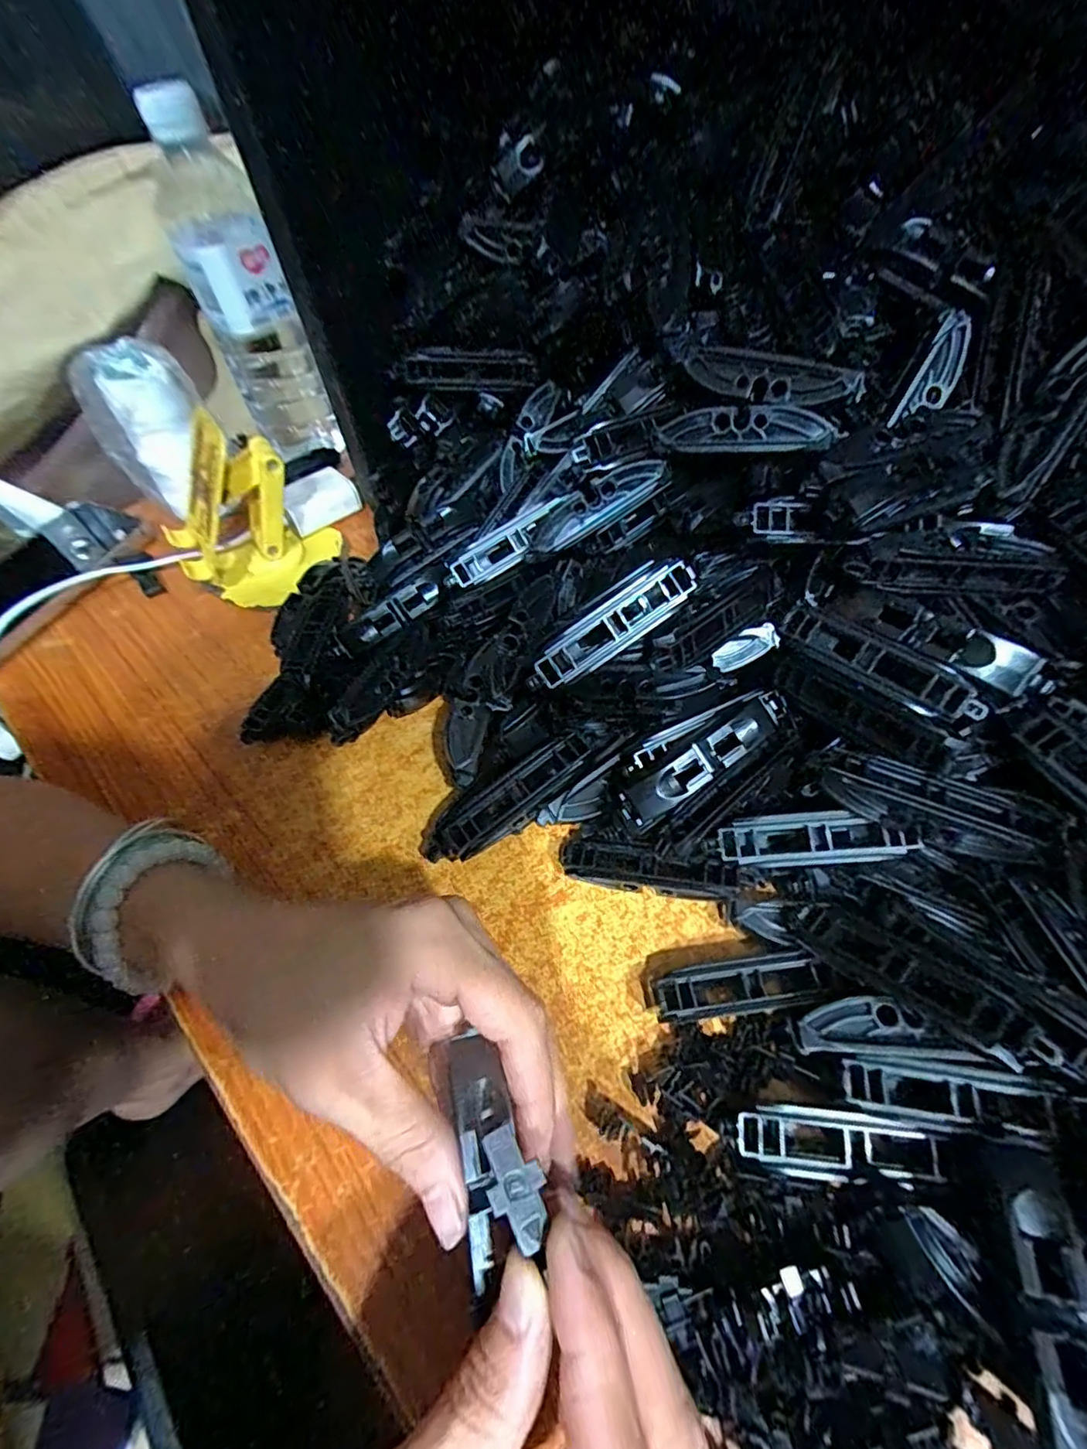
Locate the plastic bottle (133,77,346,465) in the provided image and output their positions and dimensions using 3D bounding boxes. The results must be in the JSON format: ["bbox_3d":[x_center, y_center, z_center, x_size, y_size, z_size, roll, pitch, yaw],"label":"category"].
[{"bbox_3d":[-0.211,-0.300,0.414,0.059,0.204,0.074,-22,56,-11],"label":"plastic bottle"}]

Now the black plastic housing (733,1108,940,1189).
[{"bbox_3d":[0.098,0.143,0.196,0.062,0.014,0.019,1,55,6],"label":"black plastic housing"}]

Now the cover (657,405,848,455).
[{"bbox_3d":[0.090,-0.131,0.257,0.074,0.019,0.004,8,13,17],"label":"cover"}]

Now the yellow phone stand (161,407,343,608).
[{"bbox_3d":[-0.200,-0.134,0.371,0.099,0.093,0.075,-5,55,1],"label":"yellow phone stand"}]

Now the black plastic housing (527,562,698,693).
[{"bbox_3d":[0.028,-0.039,0.239,0.077,0.015,0.016,-36,58,0],"label":"black plastic housing"}]

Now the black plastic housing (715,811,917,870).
[{"bbox_3d":[0.105,0.046,0.227,0.069,0.017,0.019,-2,55,3],"label":"black plastic housing"}]

